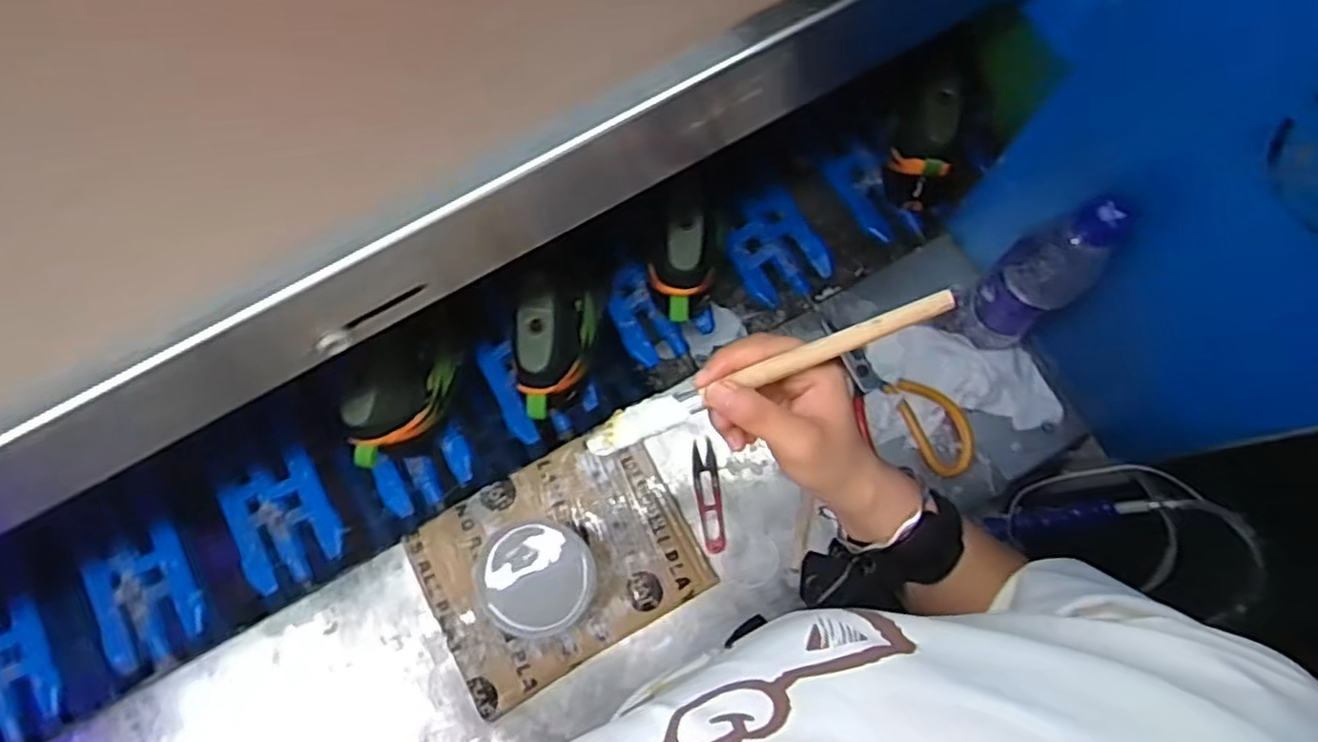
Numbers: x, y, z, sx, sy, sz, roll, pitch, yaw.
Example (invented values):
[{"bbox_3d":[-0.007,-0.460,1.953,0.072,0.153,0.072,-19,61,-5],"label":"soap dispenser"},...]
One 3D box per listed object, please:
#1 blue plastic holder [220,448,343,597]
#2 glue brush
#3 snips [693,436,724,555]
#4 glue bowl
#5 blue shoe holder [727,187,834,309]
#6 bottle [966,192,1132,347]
[{"bbox_3d":[-0.357,0.144,0.696,0.088,0.016,0.110,-29,77,-5],"label":"blue plastic holder"},{"bbox_3d":[0.050,0.002,0.367,0.192,0.007,0.016,-22,76,15],"label":"glue brush"},{"bbox_3d":[0.046,0.116,0.686,0.023,0.006,0.104,-6,76,-1],"label":"snips"},{"bbox_3d":[-0.101,0.174,0.620,0.089,0.069,0.091,0,76,0],"label":"glue bowl"},{"bbox_3d":[0.125,-0.131,0.780,0.091,0.036,0.110,-29,77,-7],"label":"blue shoe holder"},{"bbox_3d":[0.314,-0.076,0.597,0.056,0.220,0.069,-37,78,-9],"label":"bottle"}]

